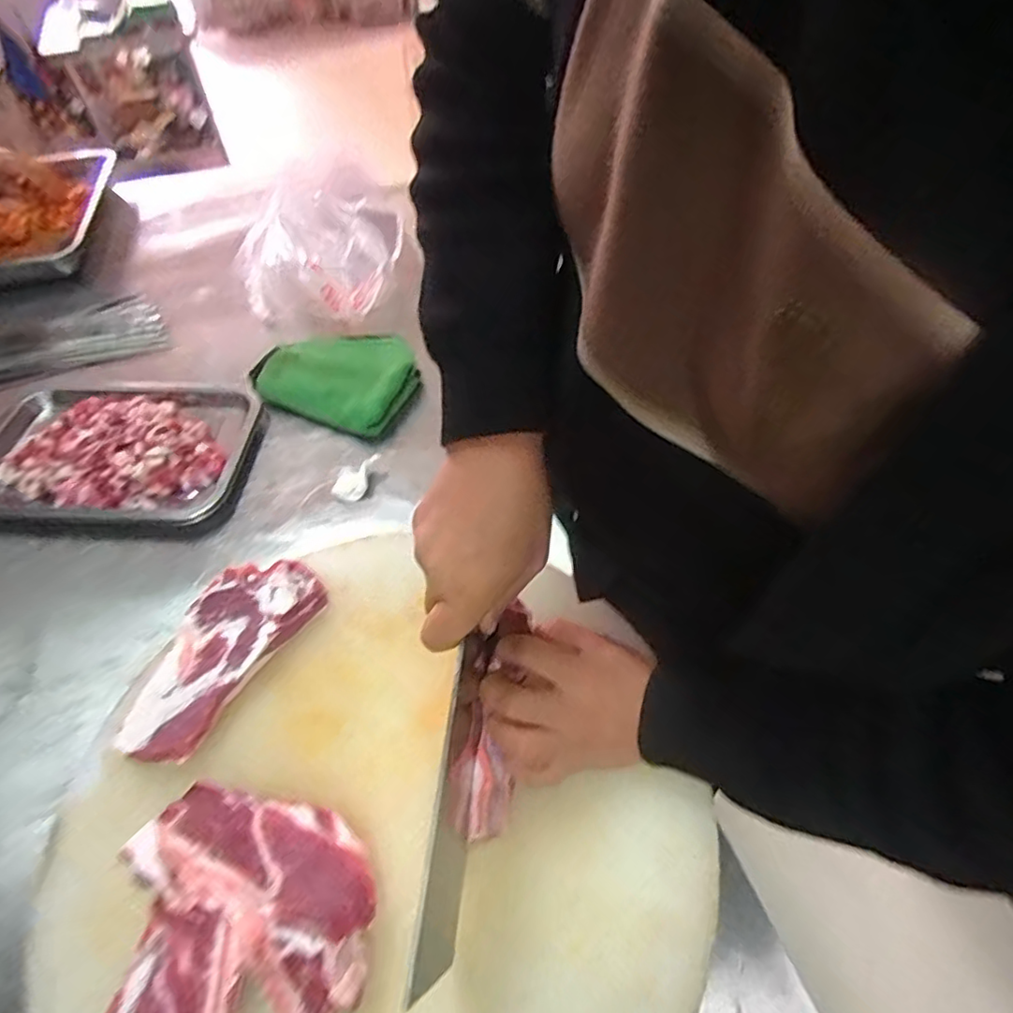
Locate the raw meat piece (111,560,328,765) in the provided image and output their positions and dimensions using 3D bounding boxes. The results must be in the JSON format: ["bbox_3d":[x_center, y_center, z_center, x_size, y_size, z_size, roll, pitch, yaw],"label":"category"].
[{"bbox_3d":[-0.233,0.113,0.487,0.084,0.024,0.177,23,56,19],"label":"raw meat piece"}]

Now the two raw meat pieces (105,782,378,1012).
[{"bbox_3d":[-0.169,0.272,0.339,0.156,0.030,0.200,8,53,8],"label":"two raw meat pieces"}]

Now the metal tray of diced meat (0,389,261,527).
[{"bbox_3d":[-0.453,-0.069,0.688,0.322,0.043,0.212,4,52,5],"label":"metal tray of diced meat"}]

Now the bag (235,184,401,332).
[{"bbox_3d":[-0.269,-0.365,0.877,0.234,0.085,0.269,-5,52,-2],"label":"bag"}]

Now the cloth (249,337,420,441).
[{"bbox_3d":[-0.206,-0.163,0.756,0.185,0.048,0.151,27,58,21],"label":"cloth"}]

